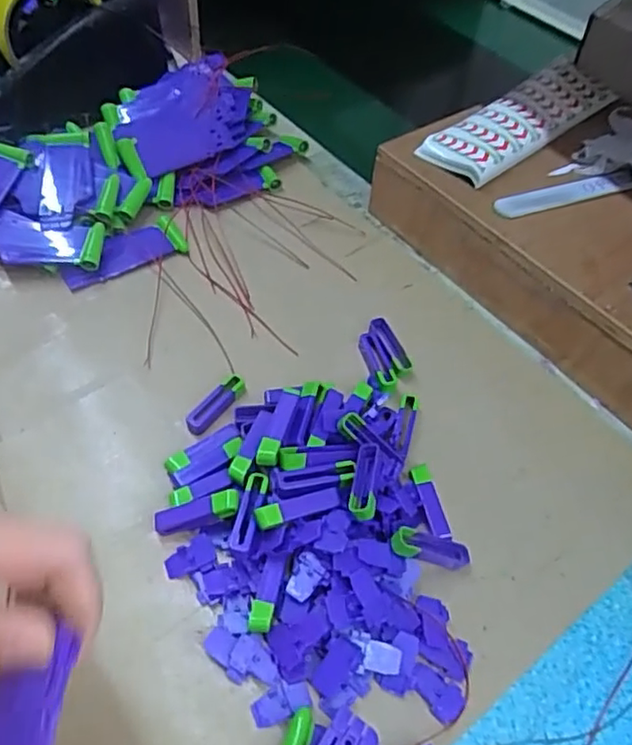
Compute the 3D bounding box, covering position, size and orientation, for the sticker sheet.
[{"bbox_3d":[0.162,-0.197,0.476,0.182,0.020,0.058,-33,63,-26],"label":"sticker sheet"}]

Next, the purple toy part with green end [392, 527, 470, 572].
[{"bbox_3d":[0.060,0.092,0.320,0.045,0.010,0.012,21,50,-22],"label":"purple toy part with green end"}]

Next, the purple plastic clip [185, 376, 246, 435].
[{"bbox_3d":[-0.061,0.019,0.375,0.014,0.007,0.045,29,57,16],"label":"purple plastic clip"}]

